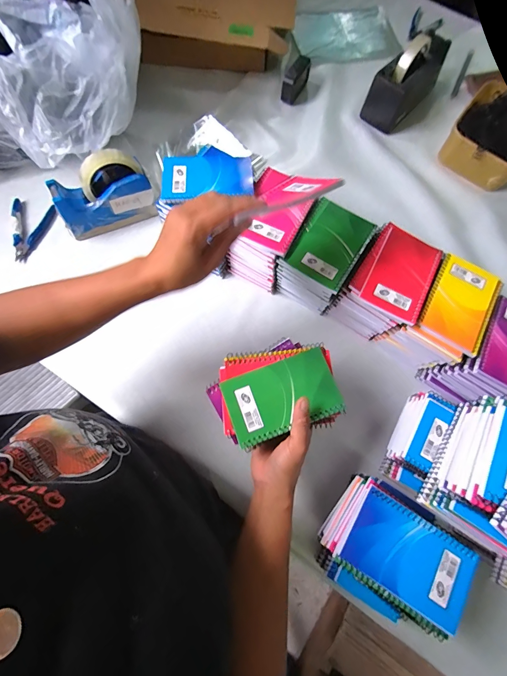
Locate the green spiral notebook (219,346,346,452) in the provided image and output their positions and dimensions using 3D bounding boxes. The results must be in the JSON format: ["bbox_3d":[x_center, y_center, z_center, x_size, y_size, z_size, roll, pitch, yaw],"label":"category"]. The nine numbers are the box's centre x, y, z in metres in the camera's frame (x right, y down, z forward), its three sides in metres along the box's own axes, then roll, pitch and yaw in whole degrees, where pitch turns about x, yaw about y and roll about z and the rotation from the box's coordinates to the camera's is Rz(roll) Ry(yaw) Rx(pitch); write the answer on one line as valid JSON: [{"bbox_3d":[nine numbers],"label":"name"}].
[{"bbox_3d":[0.033,0.069,0.374,0.128,0.014,0.081,-21,75,-8],"label":"green spiral notebook"}]

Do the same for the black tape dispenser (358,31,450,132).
[{"bbox_3d":[0.323,-0.542,0.650,0.080,0.116,0.201,38,76,9],"label":"black tape dispenser"}]

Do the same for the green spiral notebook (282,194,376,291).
[{"bbox_3d":[0.110,-0.138,0.452,0.091,0.010,0.126,33,75,8],"label":"green spiral notebook"}]

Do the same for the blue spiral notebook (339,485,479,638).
[{"bbox_3d":[0.167,0.232,0.336,0.127,0.008,0.082,31,75,7],"label":"blue spiral notebook"}]

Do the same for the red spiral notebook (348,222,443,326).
[{"bbox_3d":[0.205,-0.095,0.446,0.096,0.009,0.127,32,75,8],"label":"red spiral notebook"}]

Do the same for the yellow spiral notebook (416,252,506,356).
[{"bbox_3d":[0.292,-0.050,0.442,0.089,0.012,0.128,32,75,8],"label":"yellow spiral notebook"}]

